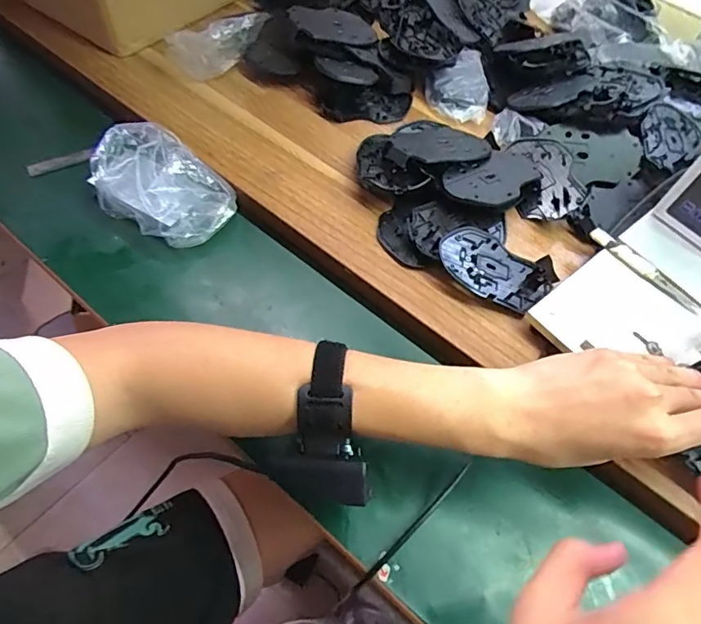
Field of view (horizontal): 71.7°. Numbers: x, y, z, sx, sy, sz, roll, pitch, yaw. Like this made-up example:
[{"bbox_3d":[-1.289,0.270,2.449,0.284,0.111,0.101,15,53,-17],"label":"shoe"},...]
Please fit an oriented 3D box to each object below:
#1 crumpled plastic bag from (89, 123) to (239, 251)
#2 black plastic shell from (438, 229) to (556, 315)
[{"bbox_3d":[-0.184,-0.124,0.471,0.128,0.055,0.080,26,61,10],"label":"crumpled plastic bag"},{"bbox_3d":[0.137,-0.043,0.452,0.105,0.020,0.070,27,64,10],"label":"black plastic shell"}]

